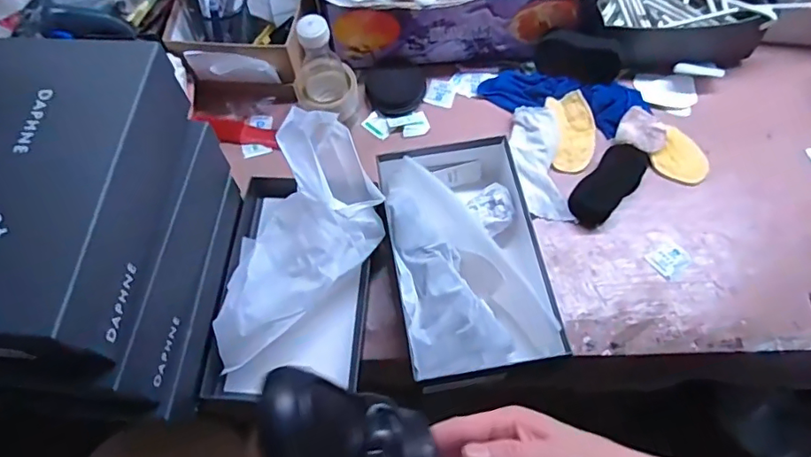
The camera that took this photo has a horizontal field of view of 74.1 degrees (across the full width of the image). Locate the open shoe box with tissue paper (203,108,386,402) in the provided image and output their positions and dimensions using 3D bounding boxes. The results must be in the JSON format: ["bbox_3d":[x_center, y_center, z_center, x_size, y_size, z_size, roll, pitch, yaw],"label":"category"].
[{"bbox_3d":[-0.133,0.028,0.671,0.198,0.151,0.338,1,65,2],"label":"open shoe box with tissue paper"}]

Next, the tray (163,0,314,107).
[{"bbox_3d":[-0.242,-0.326,0.842,0.198,0.167,0.235,0,65,2],"label":"tray"}]

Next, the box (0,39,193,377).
[{"bbox_3d":[-0.350,-0.032,0.536,0.198,0.121,0.312,4,65,4],"label":"box"}]

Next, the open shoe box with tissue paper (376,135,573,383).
[{"bbox_3d":[0.078,0.034,0.687,0.194,0.081,0.298,-9,65,-2],"label":"open shoe box with tissue paper"}]

